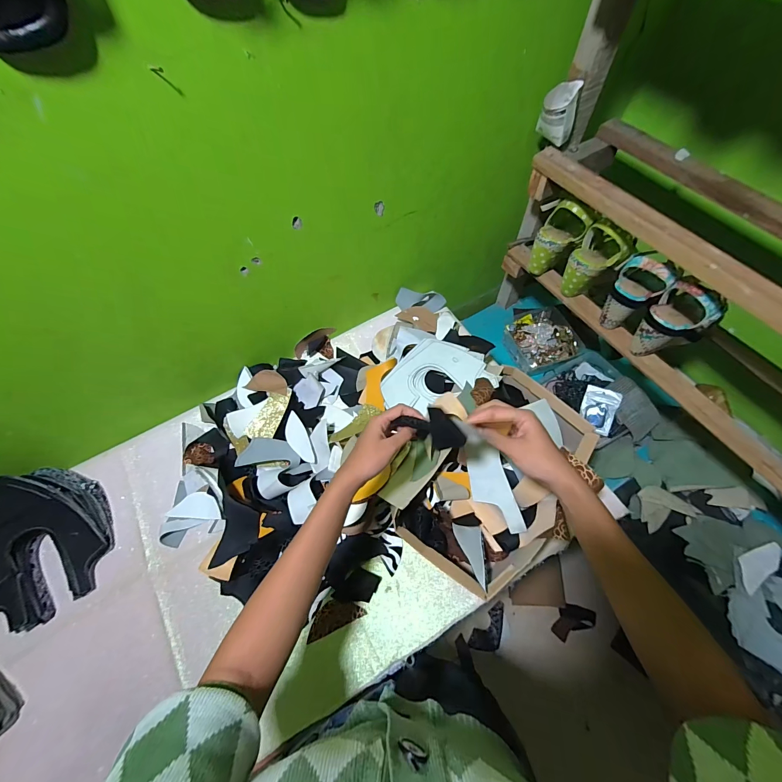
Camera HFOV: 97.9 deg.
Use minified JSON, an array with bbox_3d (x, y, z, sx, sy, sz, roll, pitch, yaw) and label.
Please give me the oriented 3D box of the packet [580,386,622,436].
[{"bbox_3d":[0.457,0.041,0.748,0.067,0.012,0.097,19,88,25],"label":"packet"}]

